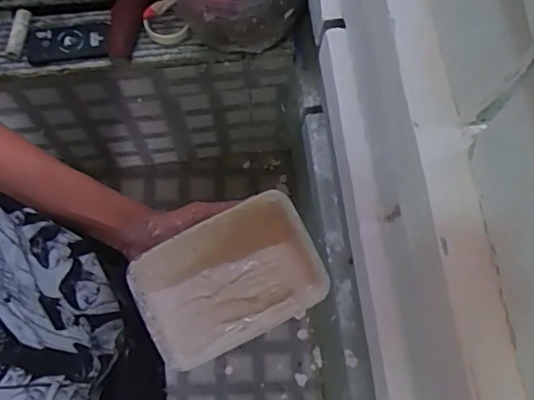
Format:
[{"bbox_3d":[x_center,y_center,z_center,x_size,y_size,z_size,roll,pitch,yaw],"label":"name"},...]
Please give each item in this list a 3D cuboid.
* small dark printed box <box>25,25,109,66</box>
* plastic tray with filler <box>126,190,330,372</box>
[{"bbox_3d":[-0.397,-0.311,1.134,0.158,0.012,0.083,-4,72,-3],"label":"small dark printed box"},{"bbox_3d":[-0.035,0.076,0.535,0.169,0.045,0.111,-26,75,-8],"label":"plastic tray with filler"}]

